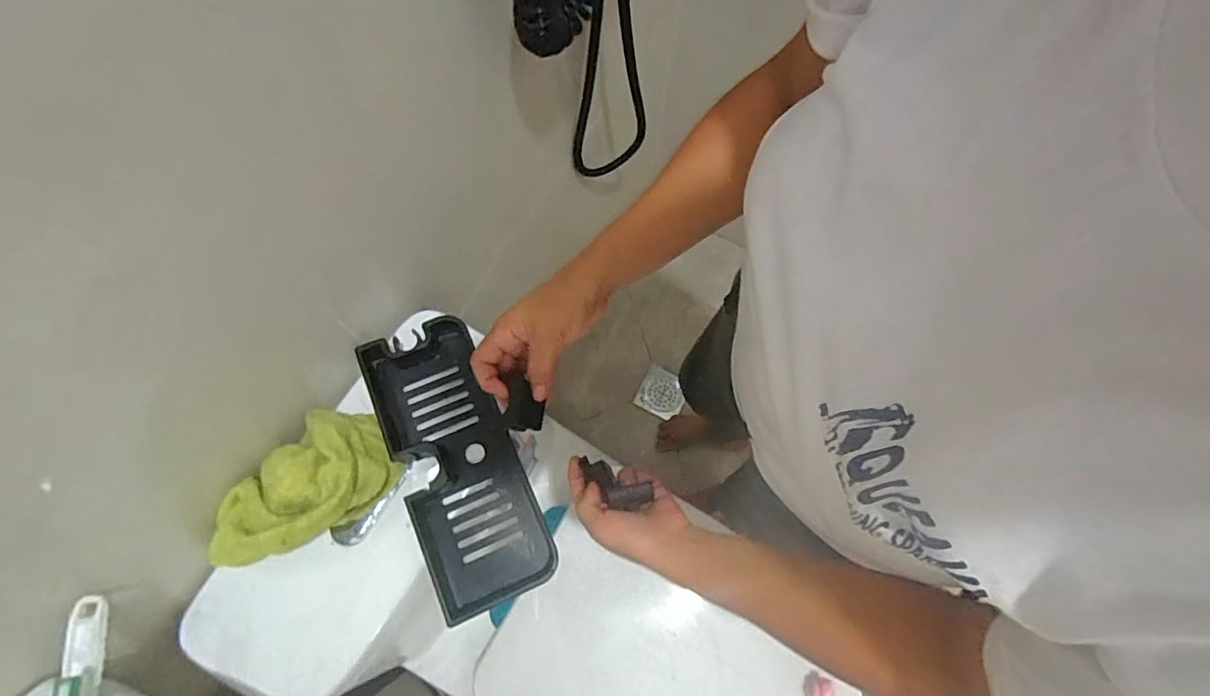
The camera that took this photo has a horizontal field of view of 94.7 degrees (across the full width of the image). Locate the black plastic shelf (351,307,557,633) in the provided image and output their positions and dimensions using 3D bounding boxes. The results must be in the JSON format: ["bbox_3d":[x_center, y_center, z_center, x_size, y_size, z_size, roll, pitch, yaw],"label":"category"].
[{"bbox_3d":[-0.150,0.112,0.562,0.110,0.050,0.281,-23,73,-8],"label":"black plastic shelf"}]

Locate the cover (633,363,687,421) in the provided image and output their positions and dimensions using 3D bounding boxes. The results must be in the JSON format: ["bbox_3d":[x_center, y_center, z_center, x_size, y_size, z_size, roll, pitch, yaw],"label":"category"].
[{"bbox_3d":[0.141,0.109,1.352,0.113,0.013,0.110,29,77,6],"label":"cover"}]

